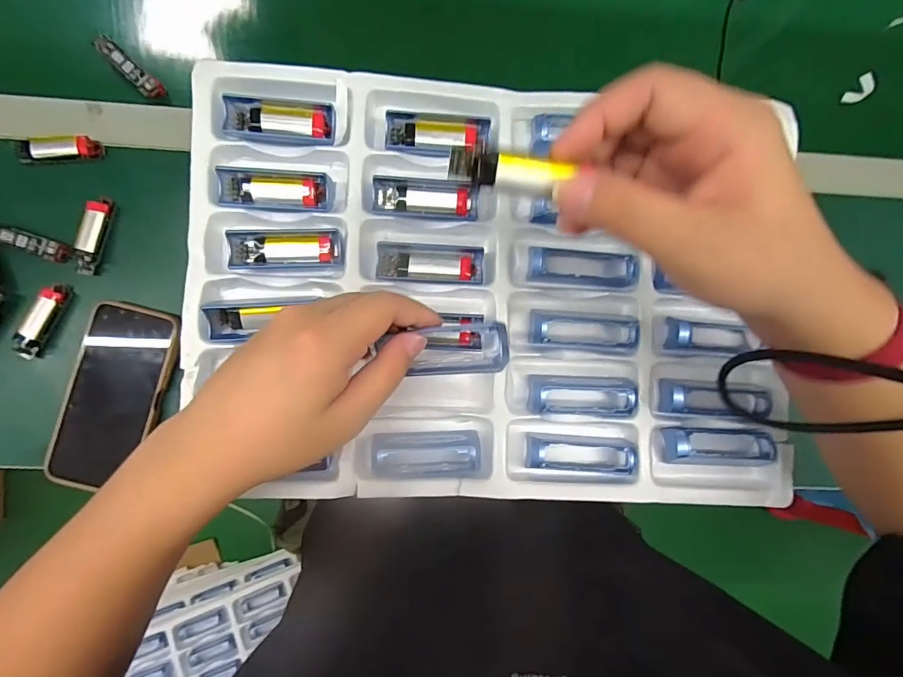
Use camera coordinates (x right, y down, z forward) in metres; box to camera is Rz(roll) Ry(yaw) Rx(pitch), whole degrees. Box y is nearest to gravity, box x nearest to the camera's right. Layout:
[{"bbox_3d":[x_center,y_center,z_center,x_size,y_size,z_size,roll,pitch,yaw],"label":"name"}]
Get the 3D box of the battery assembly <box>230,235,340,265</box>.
[{"bbox_3d":[-0.121,-0.065,0.326,0.073,0.011,0.018,-1,87,-4],"label":"battery assembly"}]

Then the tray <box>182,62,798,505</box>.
[{"bbox_3d":[0.035,-0.037,0.339,0.435,0.038,0.302,2,83,-4],"label":"tray"}]

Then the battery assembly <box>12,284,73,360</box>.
[{"bbox_3d":[-0.357,-0.015,0.385,0.014,0.014,0.070,28,86,-2],"label":"battery assembly"}]

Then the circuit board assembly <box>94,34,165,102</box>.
[{"bbox_3d":[-0.298,-0.251,0.412,0.074,0.011,0.019,44,85,-1],"label":"circuit board assembly"}]

